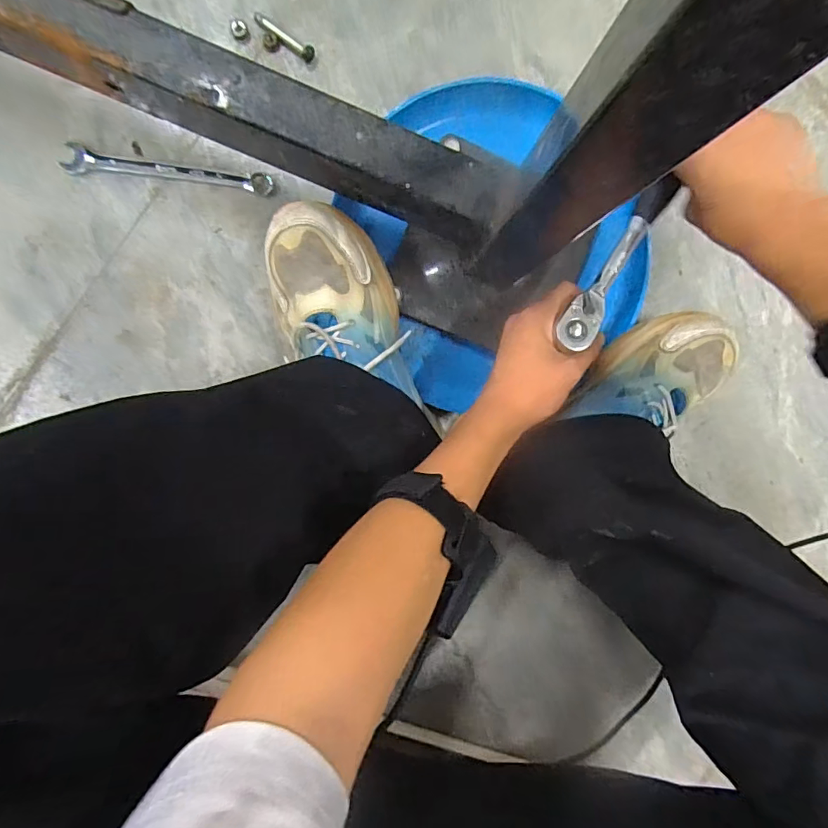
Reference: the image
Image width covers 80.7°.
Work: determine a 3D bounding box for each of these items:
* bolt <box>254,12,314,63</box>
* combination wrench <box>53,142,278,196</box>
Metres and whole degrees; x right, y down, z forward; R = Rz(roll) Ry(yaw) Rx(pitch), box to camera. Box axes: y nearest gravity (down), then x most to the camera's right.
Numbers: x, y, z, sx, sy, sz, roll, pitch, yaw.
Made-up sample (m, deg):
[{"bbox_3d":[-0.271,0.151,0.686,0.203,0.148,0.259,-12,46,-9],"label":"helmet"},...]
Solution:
[{"bbox_3d":[-0.119,-0.343,0.442,0.064,0.015,0.012,35,90,-5],"label":"bolt"},{"bbox_3d":[-0.222,-0.220,0.442,0.181,0.008,0.025,6,93,-5],"label":"combination wrench"}]

